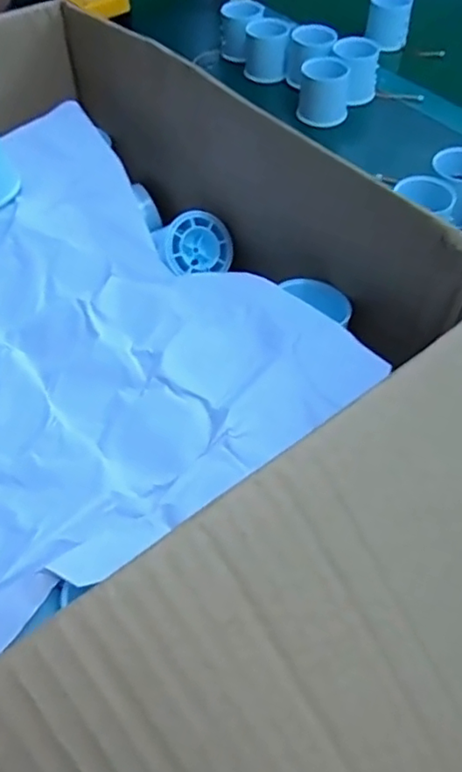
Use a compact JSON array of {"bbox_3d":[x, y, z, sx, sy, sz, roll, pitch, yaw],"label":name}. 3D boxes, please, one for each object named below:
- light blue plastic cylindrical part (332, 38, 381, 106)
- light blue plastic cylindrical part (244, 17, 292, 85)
[{"bbox_3d":[0.137,-0.354,0.660,0.049,0.055,0.052,-33,59,-22],"label":"light blue plastic cylindrical part"},{"bbox_3d":[0.043,-0.400,0.698,0.050,0.058,0.040,9,51,2],"label":"light blue plastic cylindrical part"}]

